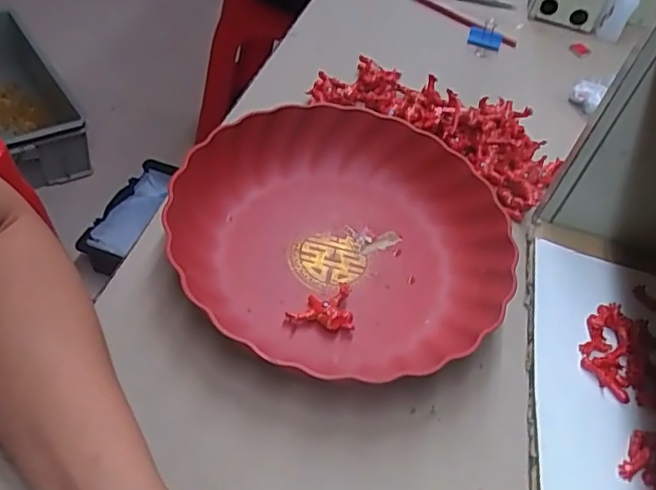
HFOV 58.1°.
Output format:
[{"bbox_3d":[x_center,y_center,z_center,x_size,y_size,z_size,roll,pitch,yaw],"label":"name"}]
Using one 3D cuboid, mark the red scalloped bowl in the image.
[{"bbox_3d":[0.015,-0.015,0.452,0.241,0.056,0.220,4,47,-4],"label":"red scalloped bowl"}]

